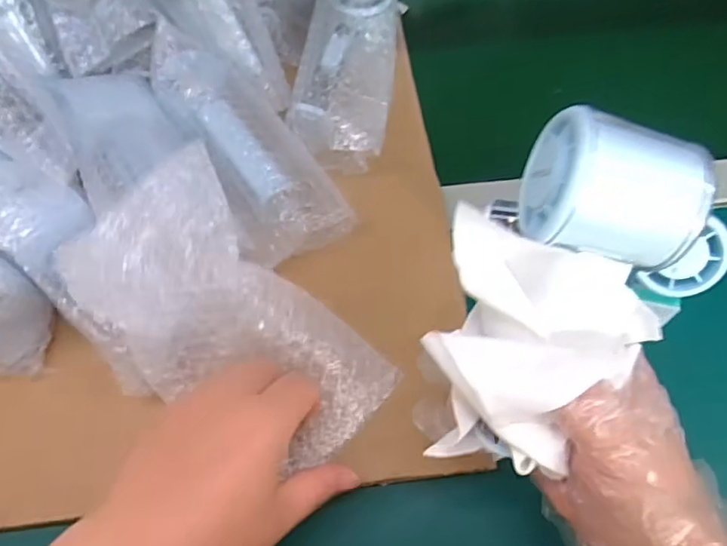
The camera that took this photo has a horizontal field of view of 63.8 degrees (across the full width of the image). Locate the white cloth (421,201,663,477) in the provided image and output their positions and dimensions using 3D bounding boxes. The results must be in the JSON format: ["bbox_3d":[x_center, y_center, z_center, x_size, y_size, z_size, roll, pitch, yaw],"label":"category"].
[{"bbox_3d":[0.071,0.032,0.242,0.087,0.061,0.081,14,63,10],"label":"white cloth"}]

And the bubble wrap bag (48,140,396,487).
[{"bbox_3d":[-0.084,0.037,0.355,0.120,0.053,0.197,-42,102,-17],"label":"bubble wrap bag"}]

